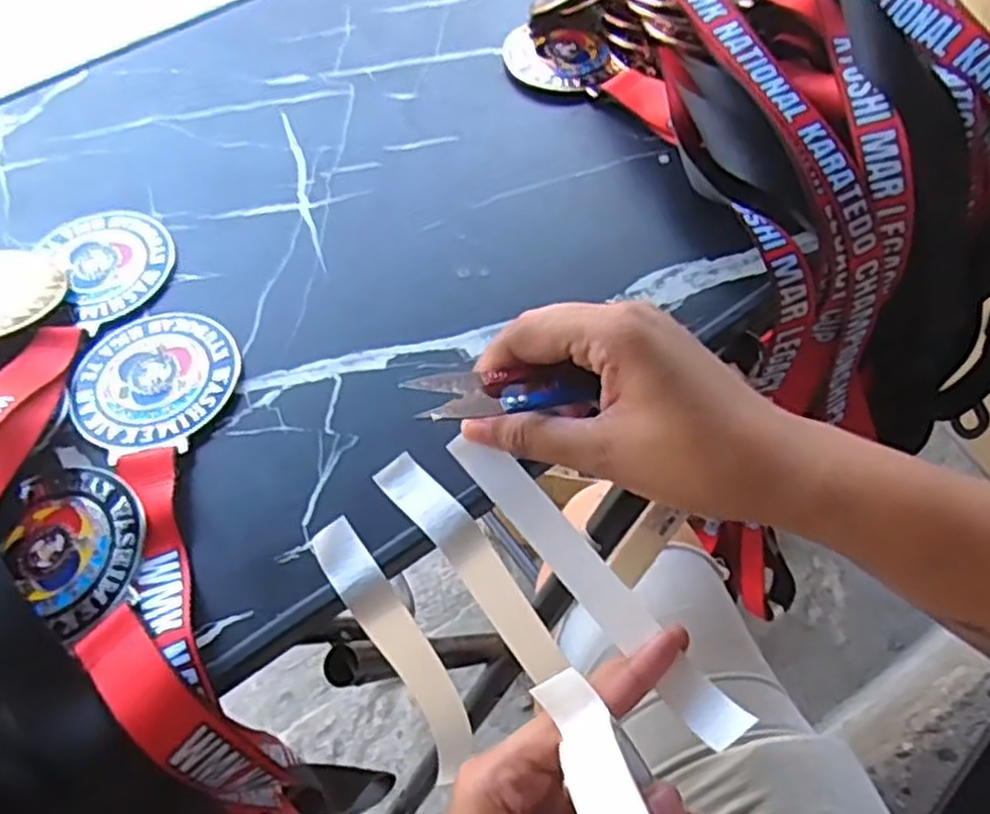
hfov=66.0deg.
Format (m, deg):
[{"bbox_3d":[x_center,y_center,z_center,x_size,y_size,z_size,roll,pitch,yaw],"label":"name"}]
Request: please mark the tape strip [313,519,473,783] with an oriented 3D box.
[{"bbox_3d":[-0.039,0.100,0.316,0.022,0.118,0.016,-31,18,-16],"label":"tape strip"}]

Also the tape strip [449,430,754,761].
[{"bbox_3d":[0.038,0.066,0.300,0.019,0.019,0.150,-38,75,-19],"label":"tape strip"}]

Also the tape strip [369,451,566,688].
[{"bbox_3d":[-0.007,0.070,0.325,0.018,0.023,0.115,-39,103,-20],"label":"tape strip"}]

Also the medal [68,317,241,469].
[{"bbox_3d":[-0.157,-0.013,0.349,0.075,0.004,0.074,26,63,17],"label":"medal"}]

